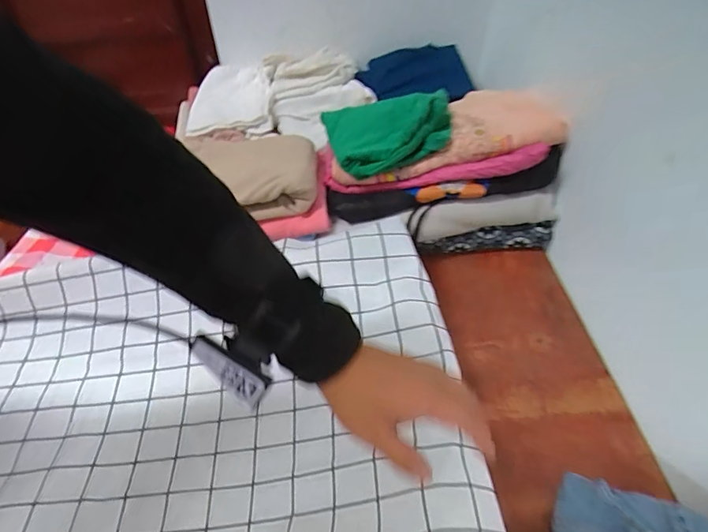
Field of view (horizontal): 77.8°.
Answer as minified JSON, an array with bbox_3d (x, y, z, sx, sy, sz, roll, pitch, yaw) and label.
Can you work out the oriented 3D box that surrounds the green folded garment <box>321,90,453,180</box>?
[{"bbox_3d":[0.053,-0.220,0.685,0.191,0.050,0.178,-20,46,8],"label":"green folded garment"}]

